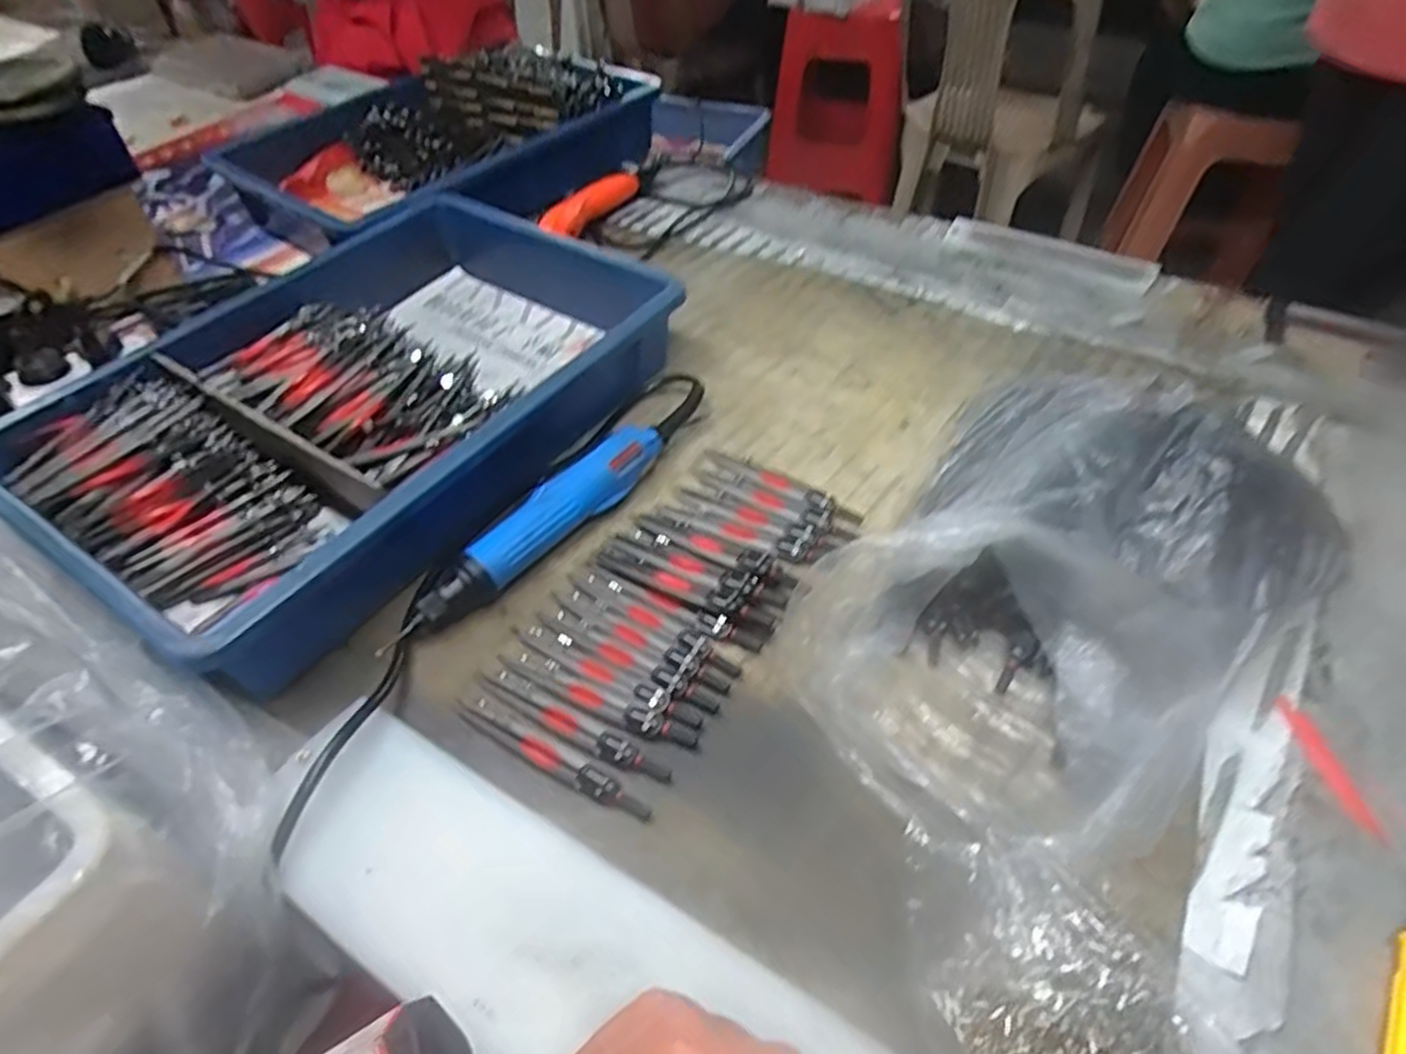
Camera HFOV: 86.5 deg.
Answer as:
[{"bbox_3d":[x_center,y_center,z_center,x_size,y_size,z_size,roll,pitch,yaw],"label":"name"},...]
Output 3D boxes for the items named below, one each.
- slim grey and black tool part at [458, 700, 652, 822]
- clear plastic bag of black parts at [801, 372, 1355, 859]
[{"bbox_3d":[-0.082,0.123,0.402,0.124,0.004,0.015,22,55,21],"label":"slim grey and black tool part"},{"bbox_3d":[0.204,0.040,0.420,0.224,0.100,0.304,33,60,27],"label":"clear plastic bag of black parts"}]

